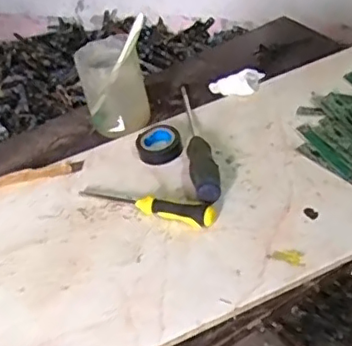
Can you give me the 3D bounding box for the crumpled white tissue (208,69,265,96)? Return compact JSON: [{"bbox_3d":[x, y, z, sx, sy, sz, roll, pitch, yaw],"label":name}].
[{"bbox_3d":[0.075,-0.114,0.769,0.075,0.027,0.023,-7,38,27],"label":"crumpled white tissue"}]

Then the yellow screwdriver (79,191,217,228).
[{"bbox_3d":[-0.033,0.031,0.639,0.161,0.023,0.023,10,44,24],"label":"yellow screwdriver"}]

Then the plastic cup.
[{"bbox_3d":[-0.077,-0.111,0.744,0.077,0.110,0.078,-7,39,6],"label":"plastic cup"}]

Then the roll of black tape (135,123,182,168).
[{"bbox_3d":[-0.019,-0.033,0.713,0.053,0.018,0.059,-8,39,4],"label":"roll of black tape"}]

